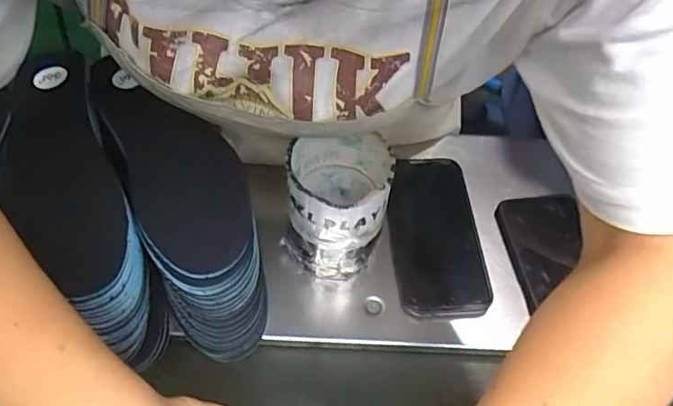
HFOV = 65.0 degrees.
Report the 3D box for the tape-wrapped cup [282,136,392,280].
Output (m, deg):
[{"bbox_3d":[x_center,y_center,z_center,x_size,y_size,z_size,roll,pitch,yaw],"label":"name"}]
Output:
[{"bbox_3d":[0.000,0.001,0.448,0.076,0.119,0.081,7,56,3],"label":"tape-wrapped cup"}]

